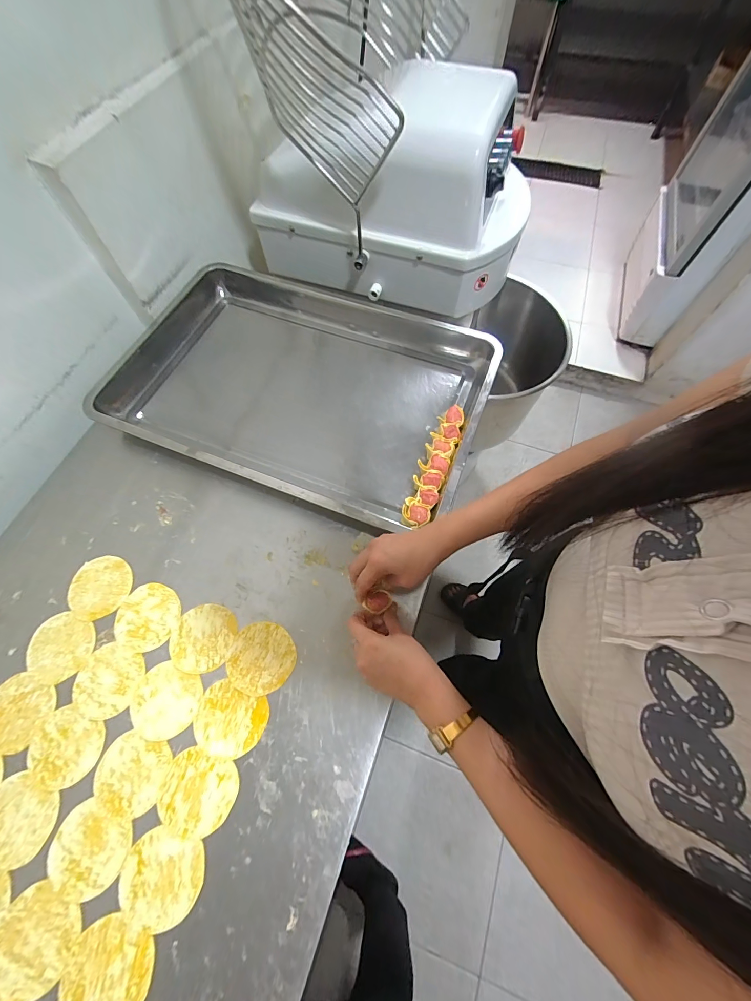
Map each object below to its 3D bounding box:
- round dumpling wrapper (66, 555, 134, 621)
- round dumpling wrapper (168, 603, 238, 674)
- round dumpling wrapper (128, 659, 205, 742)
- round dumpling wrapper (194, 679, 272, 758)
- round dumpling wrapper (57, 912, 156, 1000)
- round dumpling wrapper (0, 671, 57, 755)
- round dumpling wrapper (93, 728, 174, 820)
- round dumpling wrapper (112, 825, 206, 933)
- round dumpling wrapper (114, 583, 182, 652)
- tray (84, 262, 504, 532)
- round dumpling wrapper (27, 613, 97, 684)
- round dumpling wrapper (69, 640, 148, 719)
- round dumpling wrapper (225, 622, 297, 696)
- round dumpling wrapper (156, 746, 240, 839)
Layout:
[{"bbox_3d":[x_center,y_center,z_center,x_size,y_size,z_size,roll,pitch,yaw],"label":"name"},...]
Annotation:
[{"bbox_3d":[-0.378,0.118,0.485,0.082,0.004,0.082,0,65,0],"label":"round dumpling wrapper"},{"bbox_3d":[-0.222,0.176,0.457,0.078,0.004,0.081,0,65,0],"label":"round dumpling wrapper"},{"bbox_3d":[-0.256,0.245,0.430,0.081,0.004,0.078,0,65,0],"label":"round dumpling wrapper"},{"bbox_3d":[-0.174,0.262,0.421,0.083,0.004,0.071,19,67,9],"label":"round dumpling wrapper"},{"bbox_3d":[-0.257,0.453,0.339,0.082,0.004,0.079,0,64,0],"label":"round dumpling wrapper"},{"bbox_3d":[-0.434,0.253,0.426,0.081,0.004,0.076,0,65,0],"label":"round dumpling wrapper"},{"bbox_3d":[-0.277,0.306,0.402,0.078,0.004,0.067,14,66,7],"label":"round dumpling wrapper"},{"bbox_3d":[-0.222,0.390,0.366,0.084,0.004,0.077,0,65,0],"label":"round dumpling wrapper"},{"bbox_3d":[-0.302,0.153,0.469,0.081,0.004,0.081,0,65,0],"label":"round dumpling wrapper"},{"bbox_3d":[-0.133,-0.198,0.600,0.600,0.057,0.387,21,67,10],"label":"tray"},{"bbox_3d":[-0.405,0.187,0.454,0.082,0.004,0.075,0,65,0],"label":"round dumpling wrapper"},{"bbox_3d":[-0.332,0.223,0.438,0.077,0.004,0.078,0,65,0],"label":"round dumpling wrapper"},{"bbox_3d":[-0.145,0.198,0.447,0.081,0.004,0.083,0,65,0],"label":"round dumpling wrapper"},{"bbox_3d":[-0.198,0.324,0.393,0.082,0.004,0.072,15,66,7],"label":"round dumpling wrapper"}]

